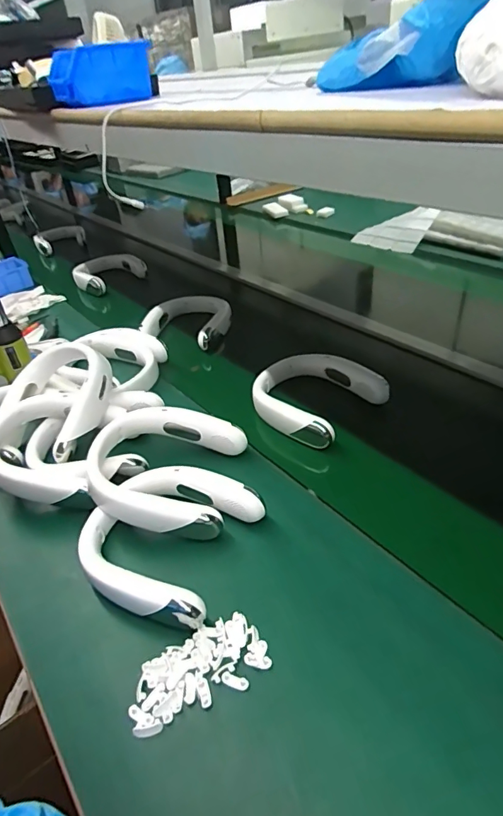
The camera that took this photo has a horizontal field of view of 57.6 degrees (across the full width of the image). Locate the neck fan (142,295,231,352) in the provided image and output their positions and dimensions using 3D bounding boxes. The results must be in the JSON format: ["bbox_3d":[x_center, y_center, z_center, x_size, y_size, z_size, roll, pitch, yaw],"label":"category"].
[{"bbox_3d":[-0.150,-0.206,1.108,0.181,0.075,0.198,-5,38,4],"label":"neck fan"}]

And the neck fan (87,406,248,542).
[{"bbox_3d":[-0.126,0.080,0.655,0.196,0.074,0.206,2,40,13],"label":"neck fan"}]

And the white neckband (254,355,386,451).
[{"bbox_3d":[0.107,-0.030,0.827,0.199,0.053,0.216,-32,44,-27],"label":"white neckband"}]

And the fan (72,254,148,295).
[{"bbox_3d":[-0.451,-0.420,1.404,0.196,0.057,0.203,28,51,37],"label":"fan"}]

